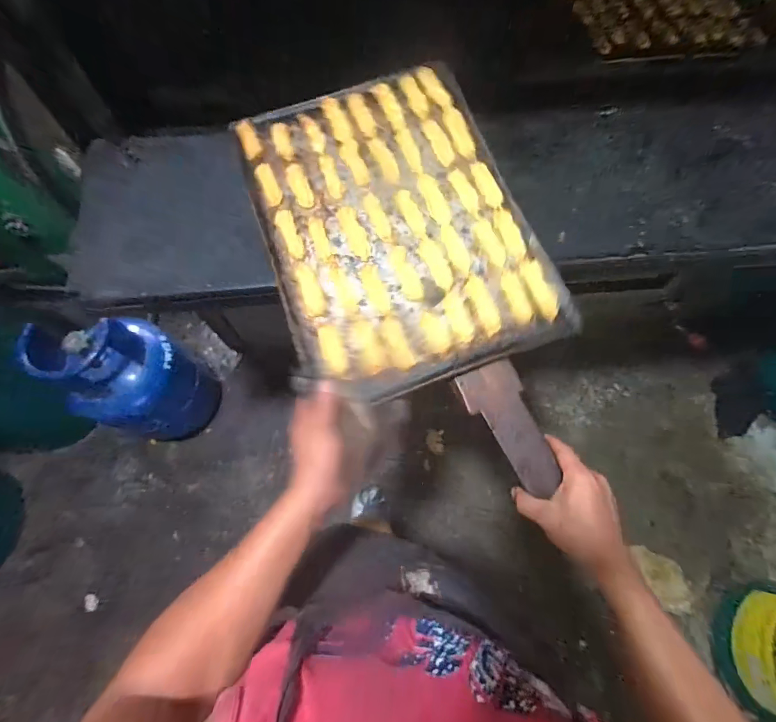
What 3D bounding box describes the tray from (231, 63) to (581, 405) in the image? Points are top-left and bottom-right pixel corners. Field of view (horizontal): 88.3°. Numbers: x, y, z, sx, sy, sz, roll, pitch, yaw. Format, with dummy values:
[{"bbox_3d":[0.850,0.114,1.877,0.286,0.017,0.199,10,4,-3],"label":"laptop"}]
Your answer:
[{"bbox_3d":[0.001,-0.183,0.524,0.322,0.037,0.436,-20,72,-5],"label":"tray"}]

